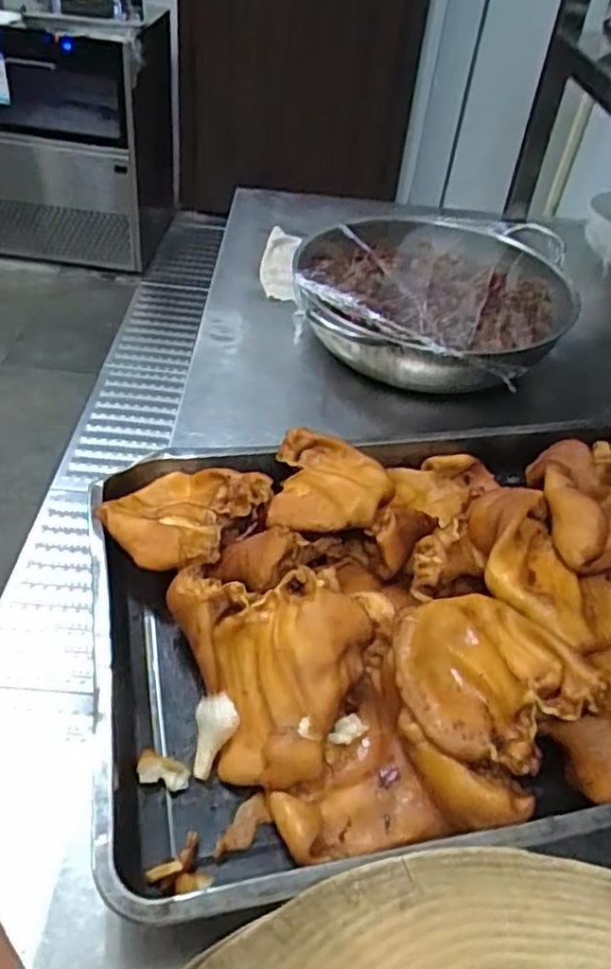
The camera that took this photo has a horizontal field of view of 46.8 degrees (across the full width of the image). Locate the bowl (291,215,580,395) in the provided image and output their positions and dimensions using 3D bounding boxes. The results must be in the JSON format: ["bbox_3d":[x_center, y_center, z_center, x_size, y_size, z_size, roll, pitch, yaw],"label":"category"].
[{"bbox_3d":[0.162,-0.231,0.917,0.340,0.116,0.345,4,43,-4],"label":"bowl"}]

